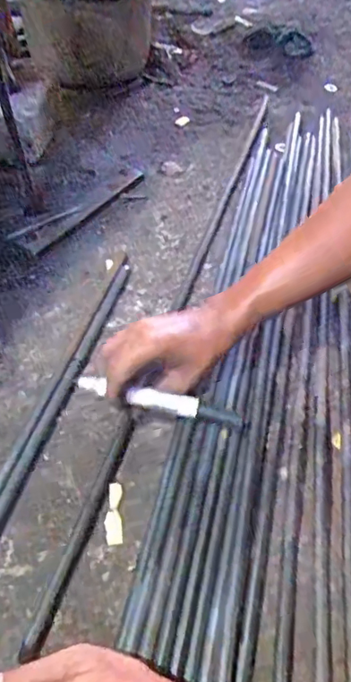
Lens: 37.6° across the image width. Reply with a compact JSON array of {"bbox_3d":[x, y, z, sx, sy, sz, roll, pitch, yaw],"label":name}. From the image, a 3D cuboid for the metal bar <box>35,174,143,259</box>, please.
[{"bbox_3d":[-0.109,-0.171,0.697,0.014,0.008,0.203,31,59,24],"label":"metal bar"}]

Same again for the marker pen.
[{"bbox_3d":[-0.014,0.056,0.481,0.157,0.021,0.015,13,53,4],"label":"marker pen"}]

